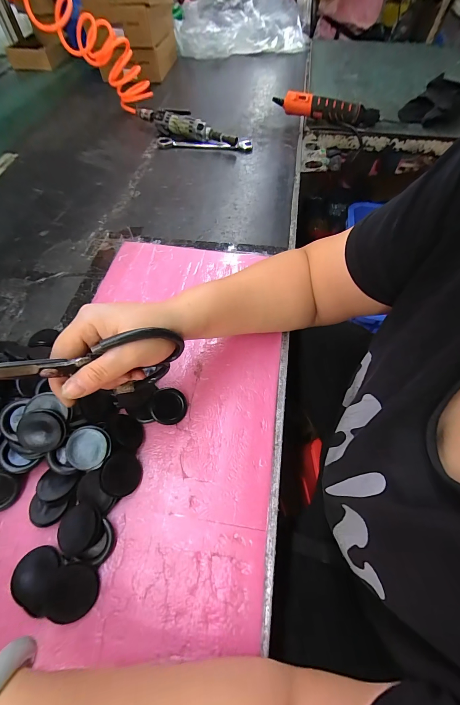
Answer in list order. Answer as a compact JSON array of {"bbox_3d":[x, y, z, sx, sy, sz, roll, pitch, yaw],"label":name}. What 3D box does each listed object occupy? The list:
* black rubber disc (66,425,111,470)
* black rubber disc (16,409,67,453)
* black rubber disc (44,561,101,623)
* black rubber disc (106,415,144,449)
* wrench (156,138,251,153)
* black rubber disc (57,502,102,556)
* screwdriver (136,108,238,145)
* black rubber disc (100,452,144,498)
[{"bbox_3d":[-0.141,0.094,0.282,0.041,0.005,0.039,1,81,-7],"label":"black rubber disc"},{"bbox_3d":[-0.180,0.077,0.273,0.037,0.041,0.013,-19,16,-36],"label":"black rubber disc"},{"bbox_3d":[-0.136,0.206,0.246,0.040,0.004,0.041,6,67,-13],"label":"black rubber disc"},{"bbox_3d":[-0.112,0.085,0.310,0.039,0.004,0.034,54,32,13],"label":"black rubber disc"},{"bbox_3d":[-0.060,-0.498,0.683,0.224,0.017,0.044,-1,59,-3],"label":"wrench"},{"bbox_3d":[-0.142,0.167,0.271,0.039,0.006,0.041,1,59,-2],"label":"black rubber disc"},{"bbox_3d":[-0.109,-0.537,0.681,0.276,0.047,0.055,30,62,15],"label":"screwdriver"},{"bbox_3d":[-0.109,0.122,0.286,0.041,0.005,0.040,28,50,-39],"label":"black rubber disc"}]

